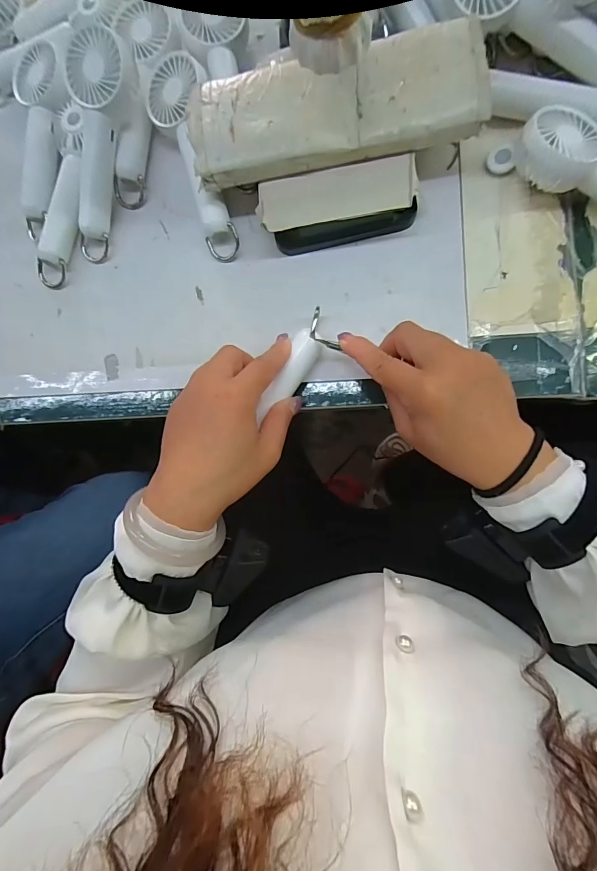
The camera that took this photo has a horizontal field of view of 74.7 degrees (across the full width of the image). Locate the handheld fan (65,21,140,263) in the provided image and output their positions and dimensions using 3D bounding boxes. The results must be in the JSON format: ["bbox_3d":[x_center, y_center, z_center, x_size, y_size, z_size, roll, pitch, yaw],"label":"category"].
[{"bbox_3d":[-0.172,-0.240,0.336,0.048,0.028,0.164,17,111,9],"label":"handheld fan"}]

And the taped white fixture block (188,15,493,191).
[{"bbox_3d":[0.025,-0.242,0.289,0.210,0.021,0.074,-7,84,8],"label":"taped white fixture block"}]

